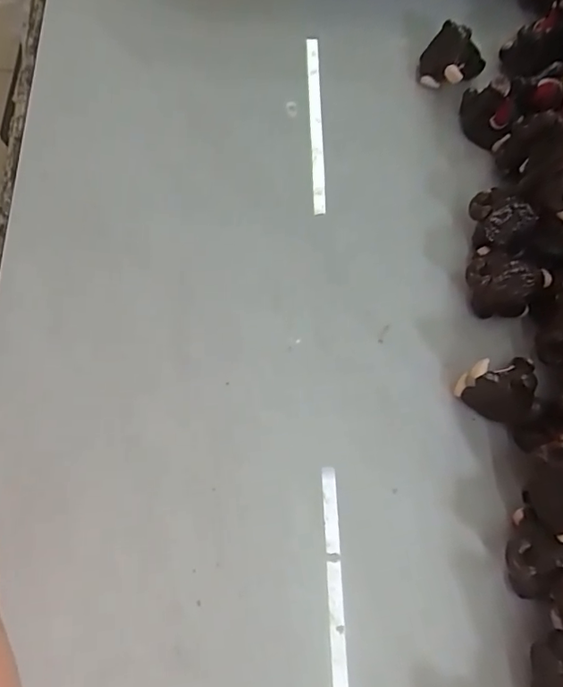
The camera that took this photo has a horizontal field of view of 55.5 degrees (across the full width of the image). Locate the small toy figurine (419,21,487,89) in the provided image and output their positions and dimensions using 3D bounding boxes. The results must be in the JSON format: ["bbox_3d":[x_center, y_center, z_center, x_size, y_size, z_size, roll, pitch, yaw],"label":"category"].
[{"bbox_3d":[0.065,-0.109,0.206,0.023,0.019,0.019,32,73,9],"label":"small toy figurine"}]

